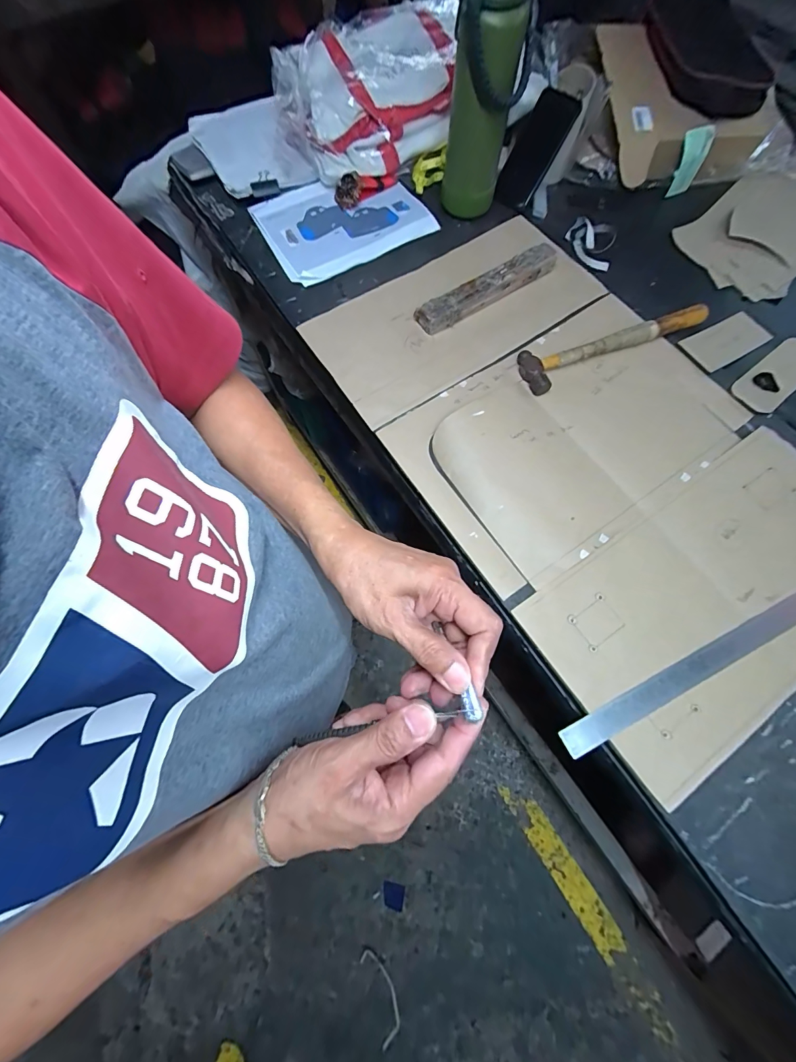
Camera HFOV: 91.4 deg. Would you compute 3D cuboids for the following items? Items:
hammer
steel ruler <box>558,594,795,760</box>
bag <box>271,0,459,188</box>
[{"bbox_3d":[0.334,-0.296,0.605,0.307,0.029,0.065,-24,73,-7],"label":"hammer"},{"bbox_3d":[0.379,0.153,0.466,0.417,0.007,0.032,-25,73,-7],"label":"steel ruler"},{"bbox_3d":[-0.054,-0.833,0.739,0.330,0.121,0.351,-13,72,-4],"label":"bag"}]

